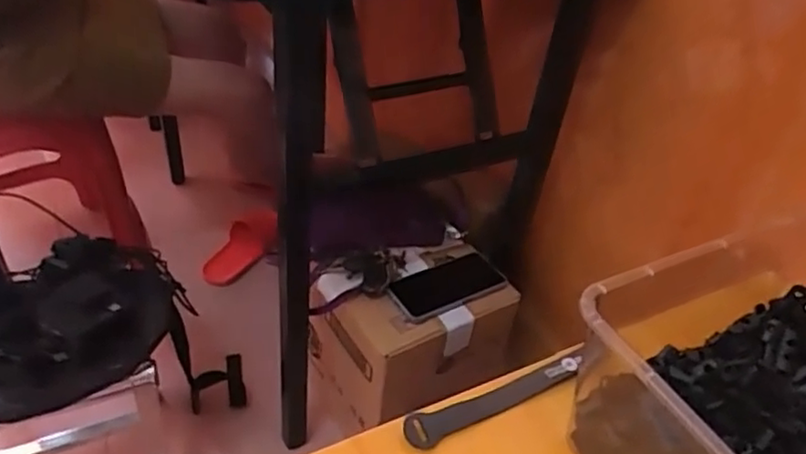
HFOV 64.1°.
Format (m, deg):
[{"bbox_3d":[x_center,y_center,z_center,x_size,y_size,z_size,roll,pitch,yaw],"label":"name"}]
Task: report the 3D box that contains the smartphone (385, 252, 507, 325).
[{"bbox_3d":[0.059,0.081,0.907,0.163,0.015,0.076,-17,46,-26],"label":"smartphone"}]

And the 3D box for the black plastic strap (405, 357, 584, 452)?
[{"bbox_3d":[0.077,0.137,0.512,0.166,0.009,0.023,-15,45,-24],"label":"black plastic strap"}]

